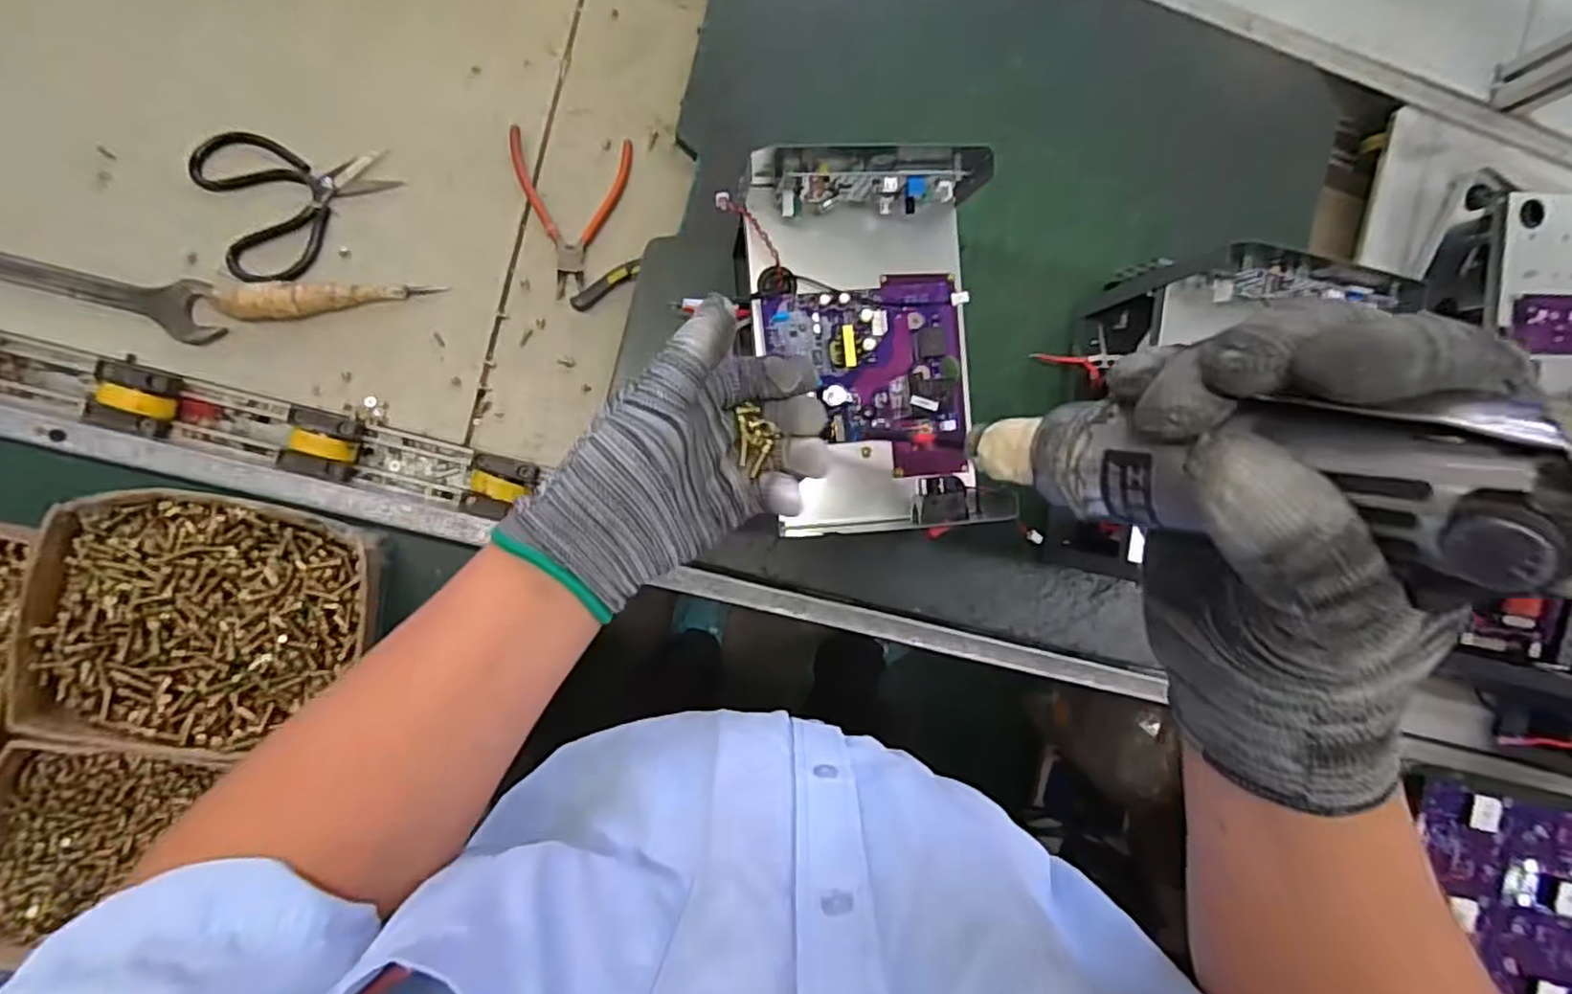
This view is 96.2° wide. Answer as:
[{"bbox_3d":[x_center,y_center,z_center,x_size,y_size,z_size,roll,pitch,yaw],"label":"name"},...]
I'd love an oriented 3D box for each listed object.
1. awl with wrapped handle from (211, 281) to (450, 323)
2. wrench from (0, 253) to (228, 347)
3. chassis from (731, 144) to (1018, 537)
[{"bbox_3d":[-0.389,-0.169,0.605,0.169,0.030,0.030,-4,92,-8],"label":"awl with wrapped handle"},{"bbox_3d":[-0.623,-0.184,0.580,0.294,0.013,0.048,13,89,-8],"label":"wrench"},{"bbox_3d":[0.055,-0.098,0.468,0.154,0.081,0.246,-4,91,-8],"label":"chassis"}]

